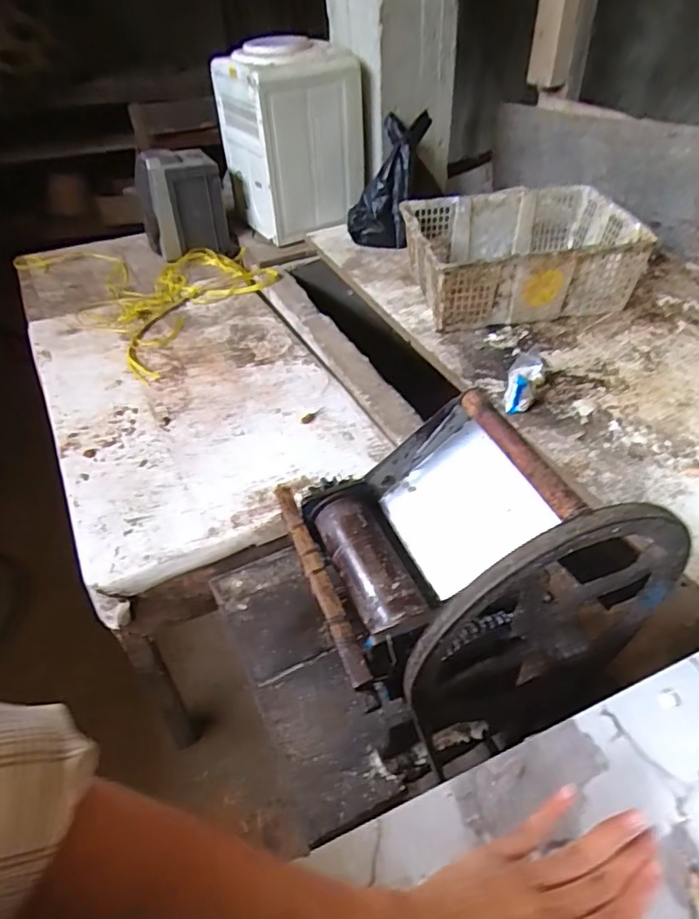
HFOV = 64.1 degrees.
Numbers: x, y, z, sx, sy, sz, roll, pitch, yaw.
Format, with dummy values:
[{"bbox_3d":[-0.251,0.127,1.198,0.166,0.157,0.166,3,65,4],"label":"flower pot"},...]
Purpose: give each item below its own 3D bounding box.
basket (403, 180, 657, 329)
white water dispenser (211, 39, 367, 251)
[{"bbox_3d":[0.381,-0.466,1.288,0.468,0.171,0.339,-8,43,-5],"label":"basket"},{"bbox_3d":[-0.180,-0.943,1.633,0.343,0.429,0.418,-18,45,-15],"label":"white water dispenser"}]

